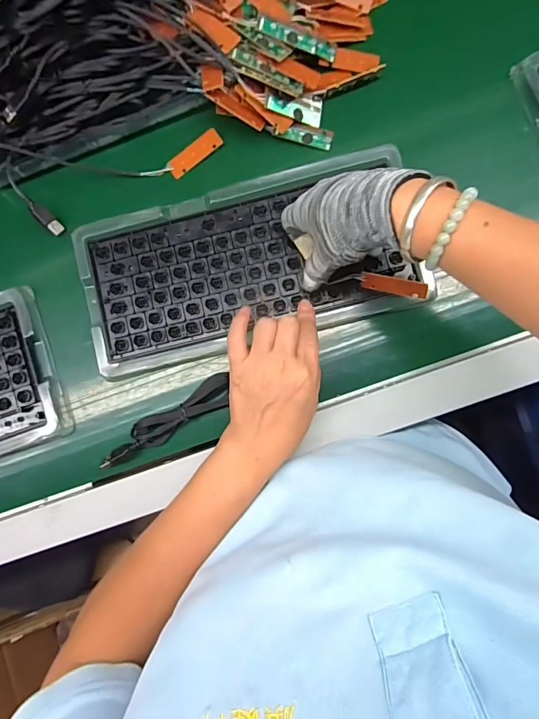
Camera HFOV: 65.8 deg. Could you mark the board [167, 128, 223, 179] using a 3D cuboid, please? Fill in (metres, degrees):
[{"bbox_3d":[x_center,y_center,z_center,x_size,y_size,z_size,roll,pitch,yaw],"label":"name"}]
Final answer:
[{"bbox_3d":[-0.076,-0.209,0.423,0.060,0.004,0.020,-35,91,8],"label":"board"}]

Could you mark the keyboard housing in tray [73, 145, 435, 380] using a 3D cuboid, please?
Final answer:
[{"bbox_3d":[-0.024,-0.092,0.407,0.318,0.024,0.153,-14,84,3],"label":"keyboard housing in tray"}]

